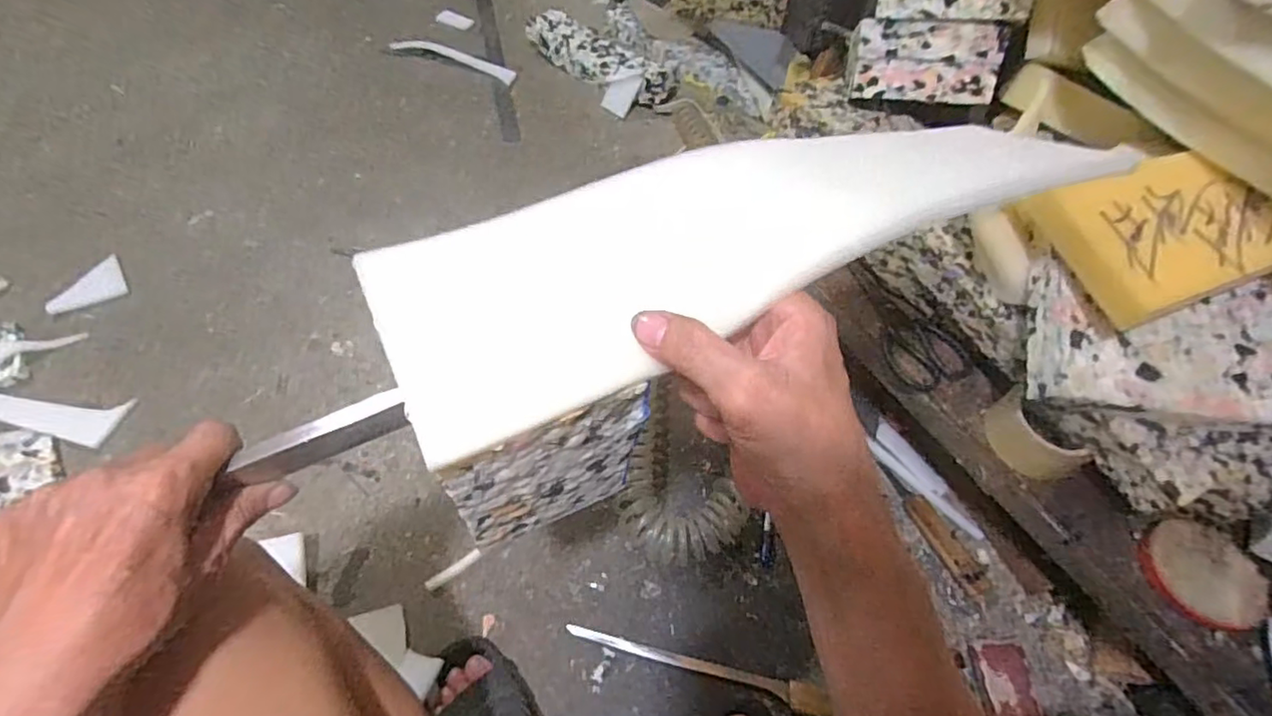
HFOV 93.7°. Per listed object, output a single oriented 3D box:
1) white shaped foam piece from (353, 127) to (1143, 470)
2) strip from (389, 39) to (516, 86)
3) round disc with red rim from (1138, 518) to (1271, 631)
[{"bbox_3d":[0.045,-0.064,0.284,0.323,0.027,0.118,-20,60,-6],"label":"white shaped foam piece"},{"bbox_3d":[-0.390,-0.657,1.305,0.275,0.029,0.065,17,57,7],"label":"strip"},{"bbox_3d":[0.554,0.210,0.576,0.110,0.022,0.095,6,65,-3],"label":"round disc with red rim"}]

